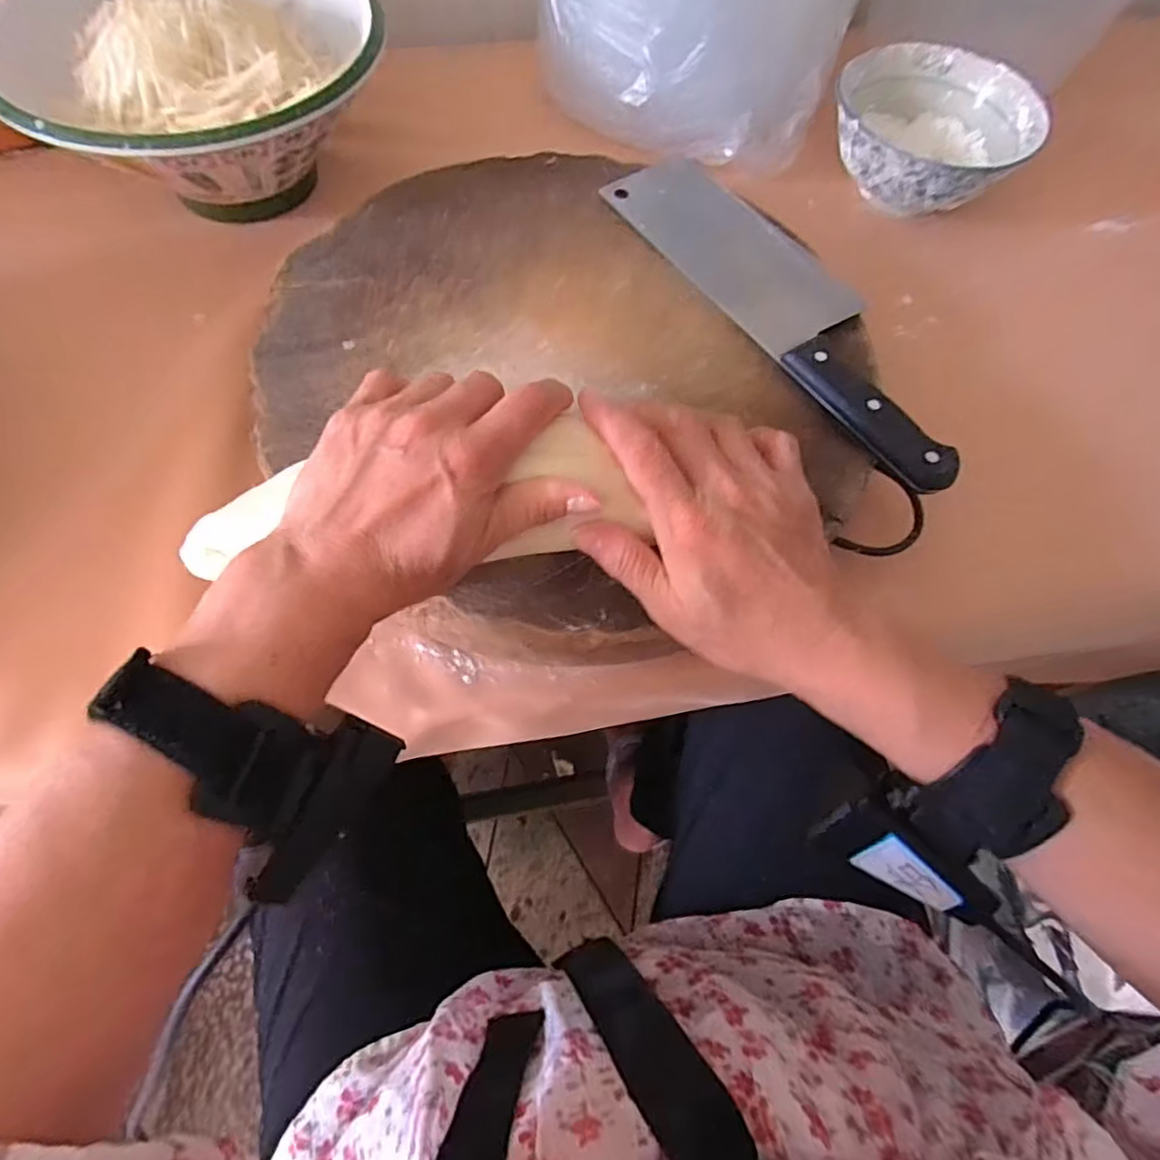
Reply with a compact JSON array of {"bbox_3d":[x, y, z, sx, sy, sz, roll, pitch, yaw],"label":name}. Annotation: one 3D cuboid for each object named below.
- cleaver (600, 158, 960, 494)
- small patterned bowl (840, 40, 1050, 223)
[{"bbox_3d":[0.129,-0.172,0.389,0.082,0.019,0.285,-30,70,-16],"label":"cleaver"},{"bbox_3d":[0.257,-0.330,0.480,0.138,0.052,0.139,1,64,-2],"label":"small patterned bowl"}]

